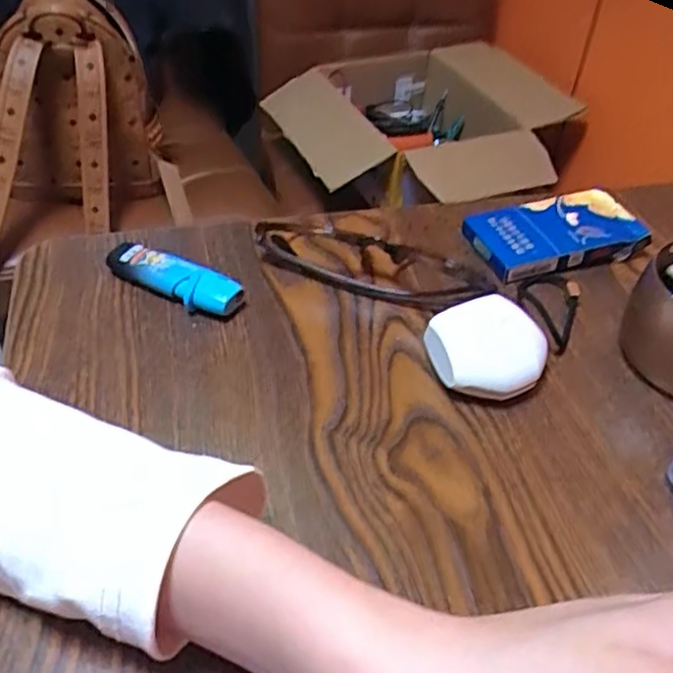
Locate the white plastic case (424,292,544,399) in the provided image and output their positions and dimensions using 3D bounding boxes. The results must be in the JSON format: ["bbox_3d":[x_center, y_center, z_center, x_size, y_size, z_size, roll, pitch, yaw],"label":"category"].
[{"bbox_3d":[0.075,0.008,0.349,0.053,0.030,0.048,-11,45,-16],"label":"white plastic case"}]

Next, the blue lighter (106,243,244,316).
[{"bbox_3d":[-0.093,-0.033,0.391,0.087,0.018,0.021,25,47,21],"label":"blue lighter"}]

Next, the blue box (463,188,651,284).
[{"bbox_3d":[0.137,-0.064,0.435,0.101,0.021,0.056,-9,44,-14],"label":"blue box"}]

